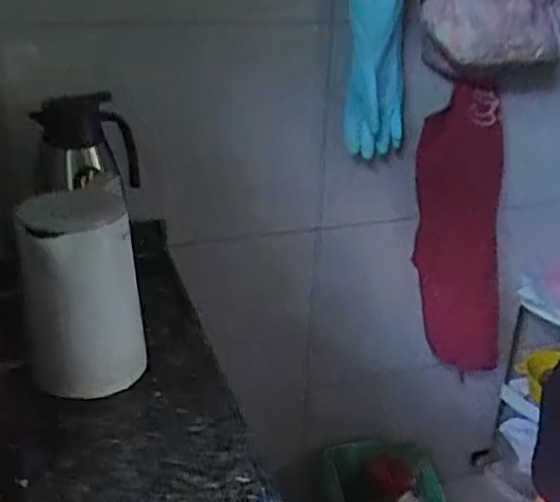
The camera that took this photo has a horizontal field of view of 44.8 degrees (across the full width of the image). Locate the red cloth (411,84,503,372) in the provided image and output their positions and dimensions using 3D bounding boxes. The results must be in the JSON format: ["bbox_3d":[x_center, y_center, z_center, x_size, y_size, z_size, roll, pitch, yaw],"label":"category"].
[{"bbox_3d":[0.389,-0.015,1.447,0.199,0.654,0.036,-17,26,-16],"label":"red cloth"}]

